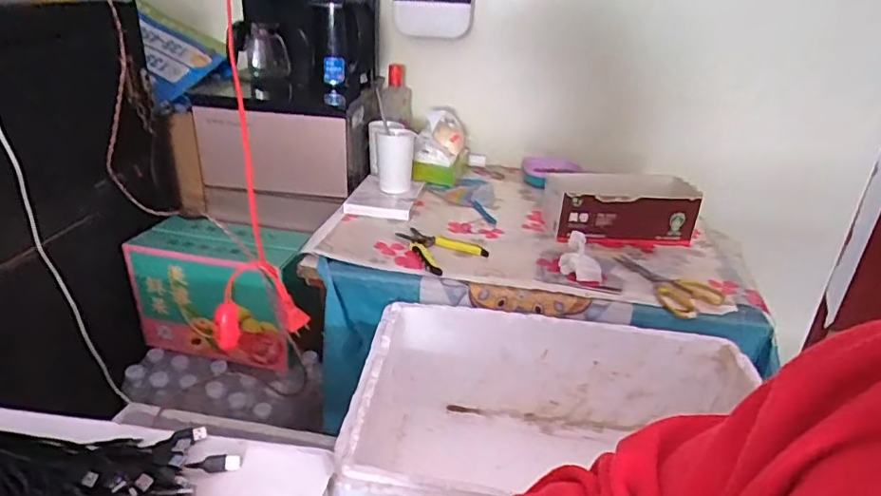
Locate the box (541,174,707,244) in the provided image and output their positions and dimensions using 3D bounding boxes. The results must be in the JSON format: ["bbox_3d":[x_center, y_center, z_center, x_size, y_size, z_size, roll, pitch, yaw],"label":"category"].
[{"bbox_3d":[0.335,-0.077,1.063,0.275,0.100,0.155,-1,27,-9],"label":"box"}]

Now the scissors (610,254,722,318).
[{"bbox_3d":[0.371,0.054,0.904,0.114,0.017,0.176,-7,29,-21],"label":"scissors"}]

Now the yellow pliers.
[{"bbox_3d":[-0.002,-0.003,0.971,0.118,0.009,0.149,-14,32,-32],"label":"yellow pliers"}]

